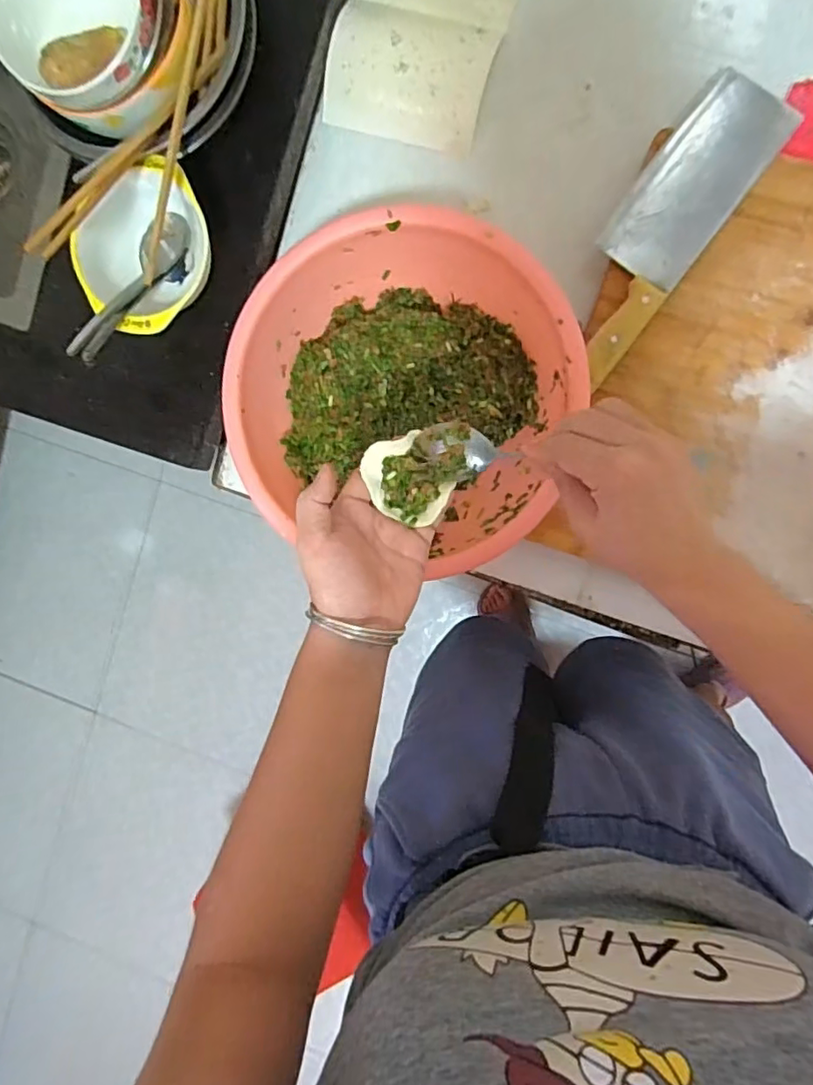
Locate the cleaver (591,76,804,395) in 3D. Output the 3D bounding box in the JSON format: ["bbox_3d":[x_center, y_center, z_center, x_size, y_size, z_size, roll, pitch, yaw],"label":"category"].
[{"bbox_3d":[0.218,-0.270,0.499,0.080,0.020,0.266,37,98,4],"label":"cleaver"}]

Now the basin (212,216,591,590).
[{"bbox_3d":[-0.007,-0.132,0.508,0.277,0.095,0.256,1,94,8],"label":"basin"}]

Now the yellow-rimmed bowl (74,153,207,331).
[{"bbox_3d":[-0.215,-0.246,0.499,0.099,0.074,0.131,33,98,4],"label":"yellow-rimmed bowl"}]

